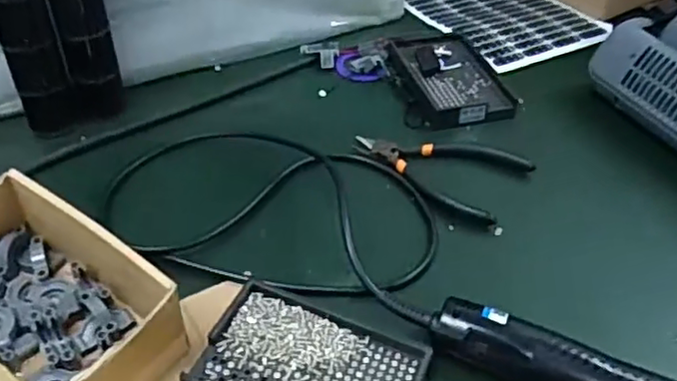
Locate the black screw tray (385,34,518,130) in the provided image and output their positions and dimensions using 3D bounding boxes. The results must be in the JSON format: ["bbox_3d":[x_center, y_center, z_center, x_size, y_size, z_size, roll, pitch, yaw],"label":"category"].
[{"bbox_3d":[0.115,-0.123,0.668,0.098,0.028,0.140,-11,45,-15],"label":"black screw tray"}]

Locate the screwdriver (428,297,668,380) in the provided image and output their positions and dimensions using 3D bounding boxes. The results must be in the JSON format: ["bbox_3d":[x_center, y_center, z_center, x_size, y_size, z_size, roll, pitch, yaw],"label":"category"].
[{"bbox_3d":[0.204,0.135,0.399,0.297,0.033,0.039,17,45,14],"label":"screwdriver"}]

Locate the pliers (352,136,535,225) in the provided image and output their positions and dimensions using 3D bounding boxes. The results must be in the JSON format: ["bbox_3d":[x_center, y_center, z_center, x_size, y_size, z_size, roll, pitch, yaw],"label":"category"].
[{"bbox_3d":[0.092,-0.029,0.576,0.142,0.010,0.100,28,48,24],"label":"pliers"}]

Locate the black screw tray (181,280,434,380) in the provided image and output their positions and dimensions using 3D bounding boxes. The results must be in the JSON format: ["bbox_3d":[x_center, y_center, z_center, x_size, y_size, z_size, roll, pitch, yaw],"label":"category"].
[{"bbox_3d":[-0.018,0.117,0.409,0.134,0.019,0.093,17,45,14],"label":"black screw tray"}]

